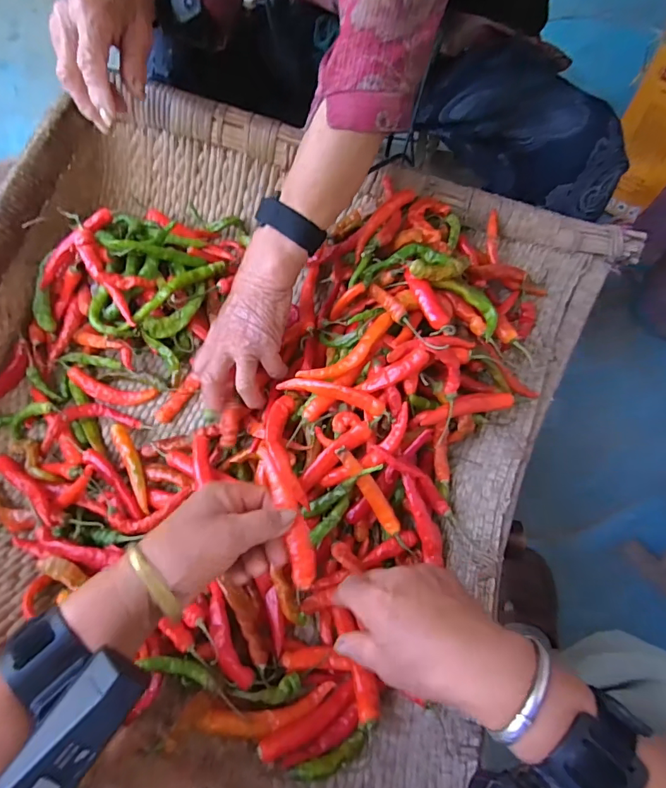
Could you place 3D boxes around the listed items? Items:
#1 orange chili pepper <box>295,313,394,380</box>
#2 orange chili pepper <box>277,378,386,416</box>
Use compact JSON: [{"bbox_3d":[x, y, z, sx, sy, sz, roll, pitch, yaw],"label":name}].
[{"bbox_3d":[0.016,-0.039,0.426,0.098,0.021,0.028,-33,70,-13],"label":"orange chili pepper"},{"bbox_3d":[-0.001,-0.002,0.418,0.098,0.022,0.018,19,67,8],"label":"orange chili pepper"}]

